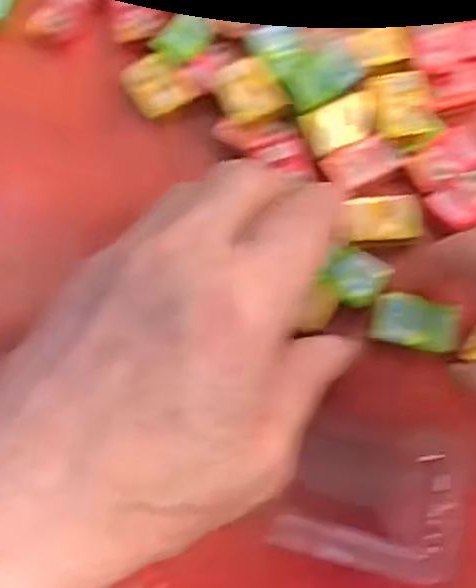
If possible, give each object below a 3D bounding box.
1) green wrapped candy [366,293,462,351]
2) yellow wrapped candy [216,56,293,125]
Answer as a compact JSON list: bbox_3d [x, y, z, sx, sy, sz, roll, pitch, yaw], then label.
[{"bbox_3d":[0.060,0.009,0.264,0.029,0.006,0.016,12,72,7],"label":"green wrapped candy"},{"bbox_3d":[0.004,-0.075,0.288,0.023,0.008,0.025,-23,72,-5],"label":"yellow wrapped candy"}]

